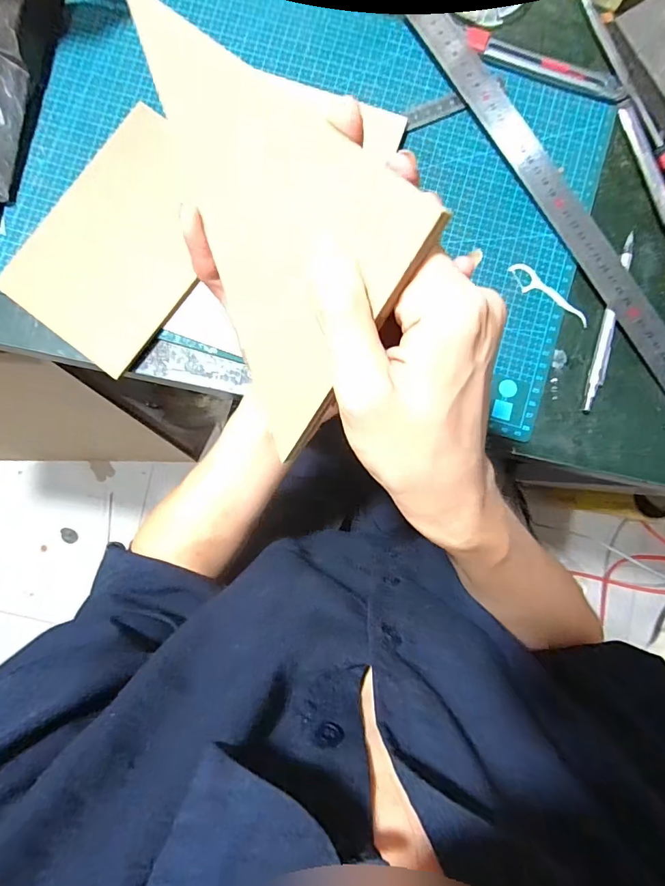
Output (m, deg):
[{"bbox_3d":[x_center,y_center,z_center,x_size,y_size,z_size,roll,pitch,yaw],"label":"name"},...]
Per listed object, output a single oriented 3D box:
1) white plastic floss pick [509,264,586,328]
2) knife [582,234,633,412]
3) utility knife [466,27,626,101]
[{"bbox_3d":[0.166,-0.113,0.342,0.073,0.004,0.018,38,87,2],"label":"white plastic floss pick"},{"bbox_3d":[0.212,-0.092,0.340,0.010,0.005,0.140,16,86,2],"label":"knife"},{"bbox_3d":[0.166,-0.295,0.348,0.128,0.008,0.017,18,86,2],"label":"utility knife"}]

